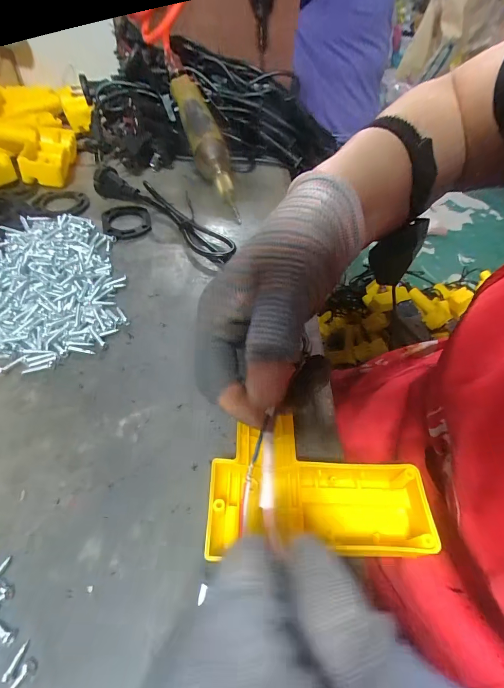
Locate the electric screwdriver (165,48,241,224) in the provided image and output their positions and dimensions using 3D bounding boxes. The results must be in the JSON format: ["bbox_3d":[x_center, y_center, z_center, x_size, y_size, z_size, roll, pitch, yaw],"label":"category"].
[{"bbox_3d":[-0.061,-0.260,0.408,0.038,0.039,0.249,-17,77,-17],"label":"electric screwdriver"}]

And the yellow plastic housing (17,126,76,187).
[{"bbox_3d":[-0.250,-0.236,0.419,0.051,0.030,0.118,-8,53,-11],"label":"yellow plastic housing"}]

